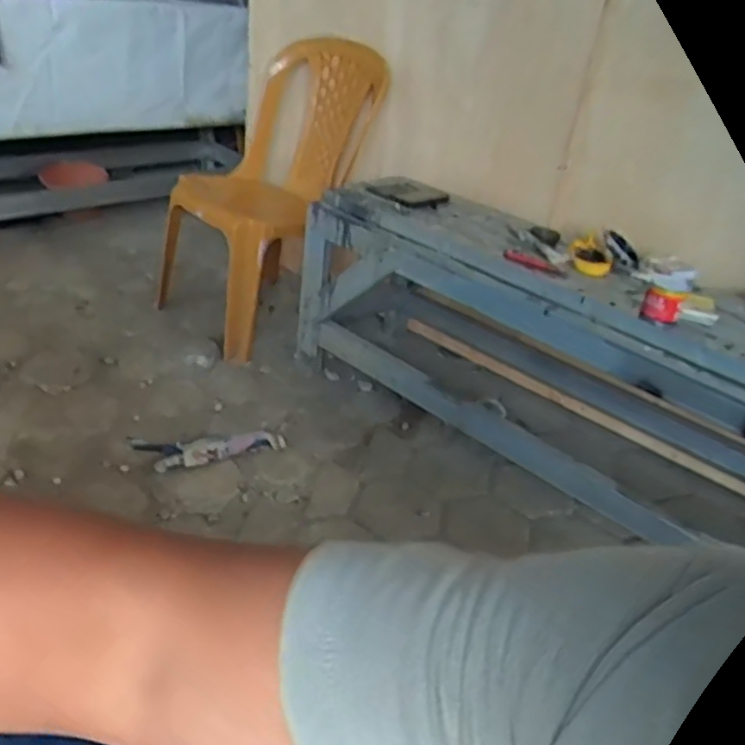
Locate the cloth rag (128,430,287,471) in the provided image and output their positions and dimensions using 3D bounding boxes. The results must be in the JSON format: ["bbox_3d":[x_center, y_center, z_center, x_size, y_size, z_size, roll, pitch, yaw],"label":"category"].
[{"bbox_3d":[-0.390,0.180,1.609,0.369,0.043,0.155,0,32,-13],"label":"cloth rag"}]

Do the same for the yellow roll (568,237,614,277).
[{"bbox_3d":[0.472,-0.248,1.466,0.097,0.052,0.092,17,32,14],"label":"yellow roll"}]

